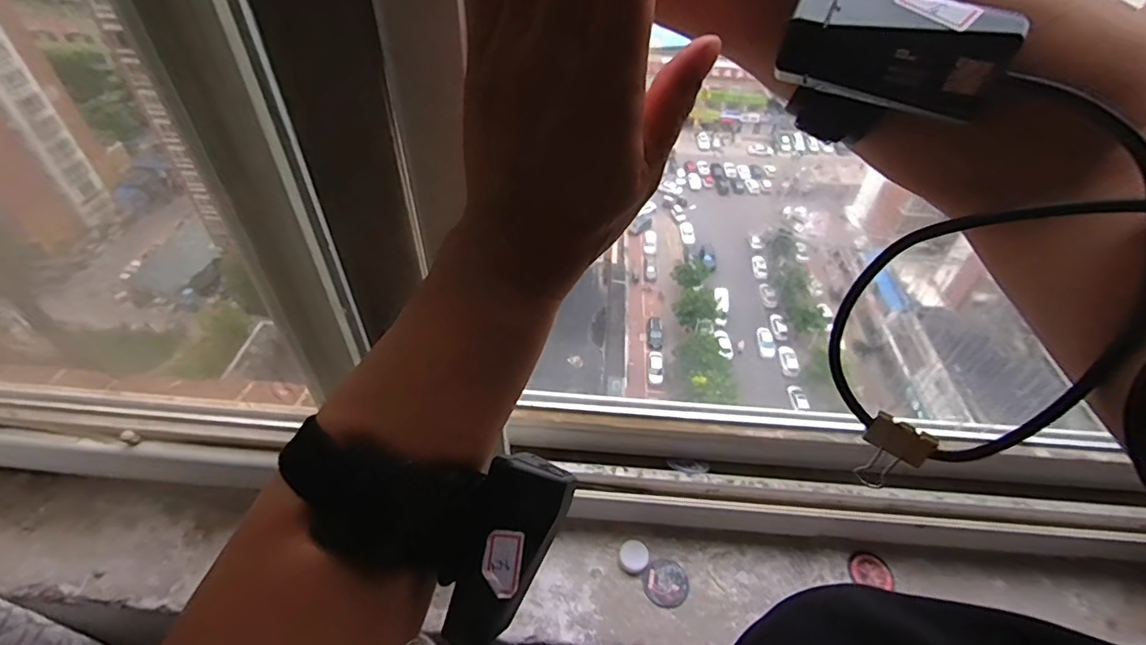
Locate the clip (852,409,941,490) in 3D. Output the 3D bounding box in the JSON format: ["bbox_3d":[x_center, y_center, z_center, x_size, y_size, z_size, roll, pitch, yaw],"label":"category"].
[{"bbox_3d":[0.142,0.058,0.238,0.019,0.029,0.025,-33,55,-31],"label":"clip"}]

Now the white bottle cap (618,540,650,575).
[{"bbox_3d":[0.063,0.238,0.543,0.030,0.008,0.029,1,45,-1],"label":"white bottle cap"}]

